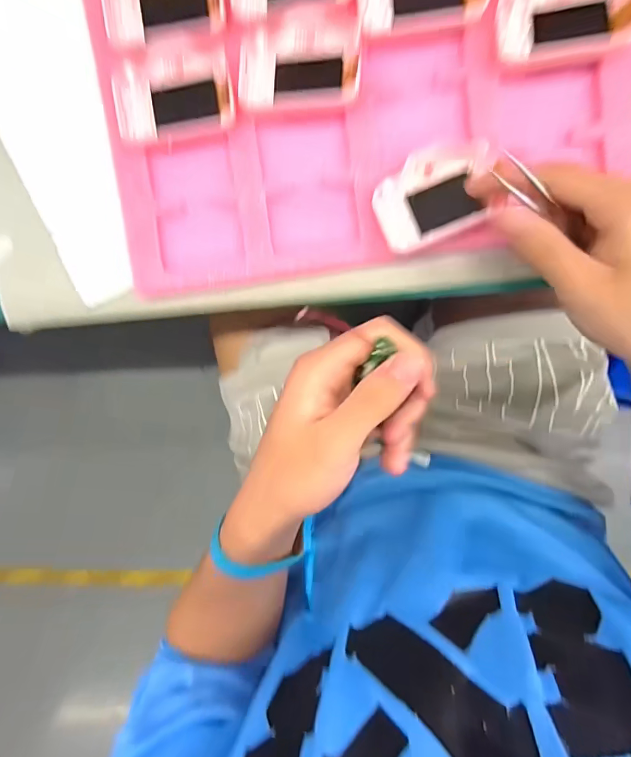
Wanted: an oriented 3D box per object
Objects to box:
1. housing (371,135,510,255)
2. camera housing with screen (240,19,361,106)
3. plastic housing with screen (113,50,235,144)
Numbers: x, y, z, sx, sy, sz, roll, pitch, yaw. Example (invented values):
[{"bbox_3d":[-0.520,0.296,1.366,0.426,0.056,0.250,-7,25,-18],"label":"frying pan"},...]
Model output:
[{"bbox_3d":[0.084,-0.129,0.291,0.084,0.015,0.059,-23,96,8],"label":"housing"},{"bbox_3d":[-0.011,-0.220,0.286,0.081,0.017,0.053,3,99,4],"label":"camera housing with screen"},{"bbox_3d":[-0.100,-0.203,0.296,0.083,0.013,0.053,-8,98,6],"label":"plastic housing with screen"}]

